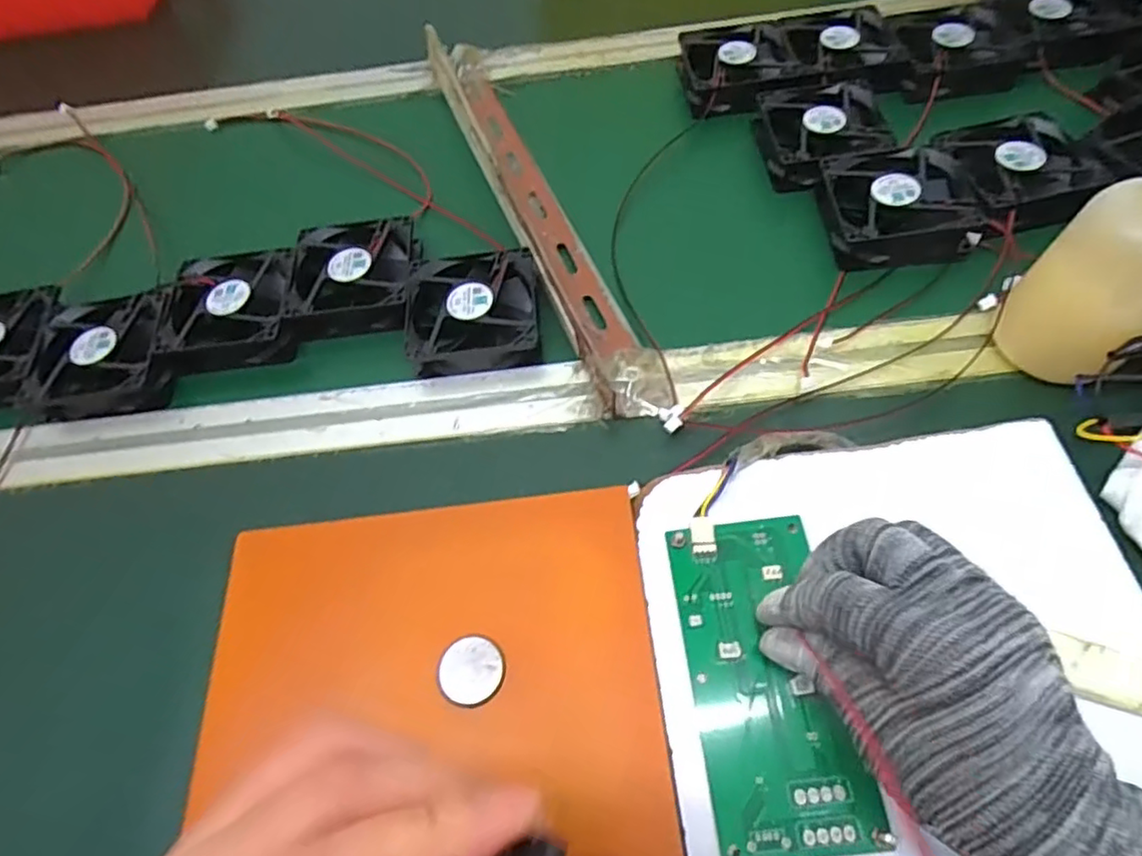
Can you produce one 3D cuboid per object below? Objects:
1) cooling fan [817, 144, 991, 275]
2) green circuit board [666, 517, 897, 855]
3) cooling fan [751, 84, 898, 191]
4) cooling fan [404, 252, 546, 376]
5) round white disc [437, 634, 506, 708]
[{"bbox_3d":[0.208,-0.143,0.408,0.089,0.027,0.082,0,58,5],"label":"cooling fan"},{"bbox_3d":[0.084,0.105,0.272,0.064,0.009,0.133,-8,61,-1],"label":"green circuit board"},{"bbox_3d":[0.179,-0.211,0.458,0.085,0.031,0.087,-6,57,1],"label":"cooling fan"},{"bbox_3d":[-0.060,-0.073,0.401,0.080,0.025,0.081,-5,57,1],"label":"cooling fan"},{"bbox_3d":[-0.044,0.107,0.280,0.029,0.005,0.028,-2,57,3],"label":"round white disc"}]

